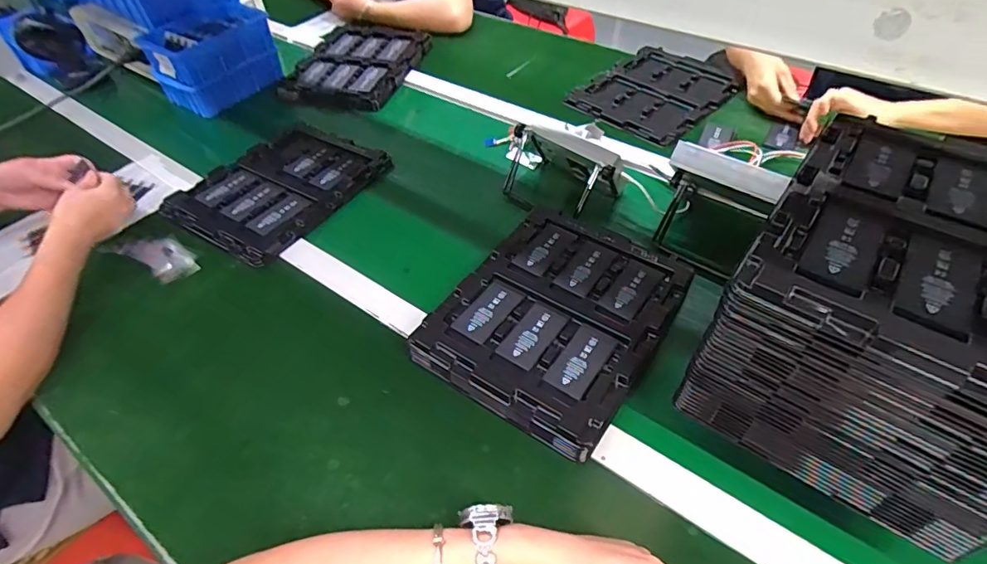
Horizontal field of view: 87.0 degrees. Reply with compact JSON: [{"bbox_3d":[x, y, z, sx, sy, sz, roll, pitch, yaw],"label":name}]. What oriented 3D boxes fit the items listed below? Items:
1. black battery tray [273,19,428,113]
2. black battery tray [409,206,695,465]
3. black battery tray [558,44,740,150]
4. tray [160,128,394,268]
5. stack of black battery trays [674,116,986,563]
[{"bbox_3d":[-0.273,-0.425,1.015,0.223,0.021,0.286,14,50,14],"label":"black battery tray"},{"bbox_3d":[0.076,0.035,0.593,0.216,0.038,0.274,27,54,24],"label":"black battery tray"},{"bbox_3d":[0.300,-0.350,0.947,0.215,0.009,0.288,35,58,29],"label":"black battery tray"},{"bbox_3d":[-0.326,-0.151,0.787,0.223,0.022,0.267,25,54,23],"label":"tray"},{"bbox_3d":[0.325,0.018,0.426,0.213,0.159,0.271,28,55,24],"label":"stack of black battery trays"}]

